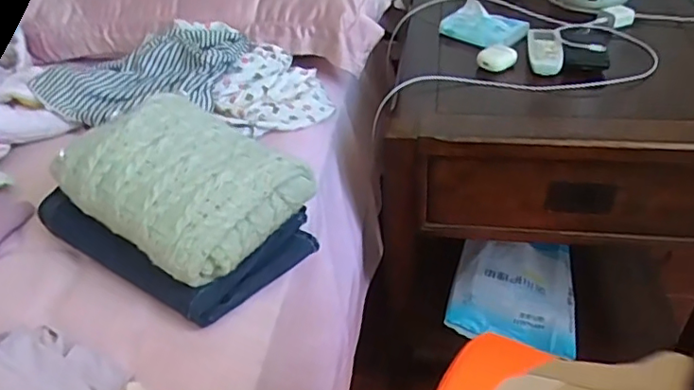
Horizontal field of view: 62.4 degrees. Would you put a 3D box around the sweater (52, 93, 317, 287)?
[{"bbox_3d":[-0.183,-0.023,0.621,0.238,0.084,0.170,24,46,31],"label":"sweater"}]

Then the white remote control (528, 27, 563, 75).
[{"bbox_3d":[0.314,-0.233,0.913,0.044,0.024,0.143,4,39,10],"label":"white remote control"}]

